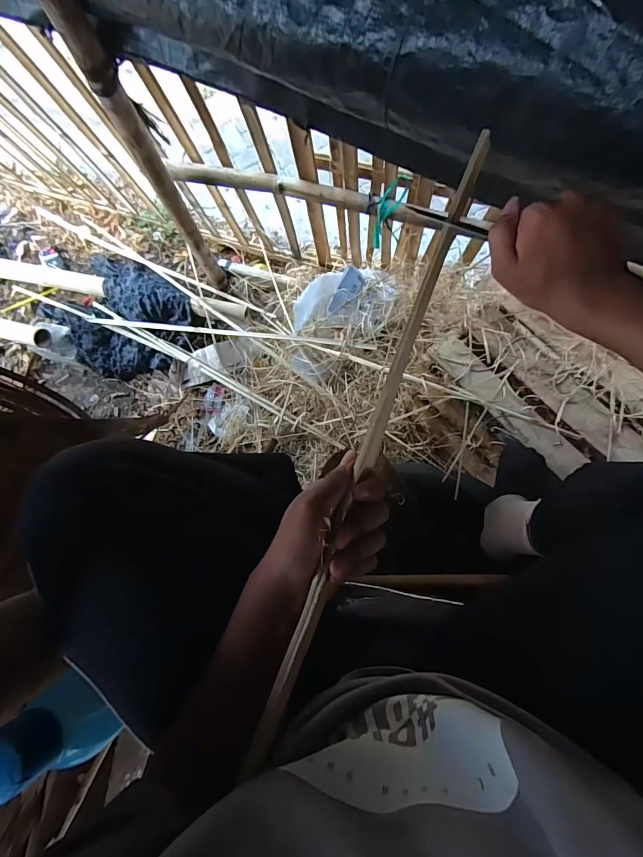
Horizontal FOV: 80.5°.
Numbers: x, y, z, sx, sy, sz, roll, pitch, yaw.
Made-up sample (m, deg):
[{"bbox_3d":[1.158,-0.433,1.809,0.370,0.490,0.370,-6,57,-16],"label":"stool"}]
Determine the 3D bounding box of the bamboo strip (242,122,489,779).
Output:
[{"bbox_3d":[0.054,-0.015,0.330,0.018,0.025,0.569,20,80,6],"label":"bamboo strip"}]

